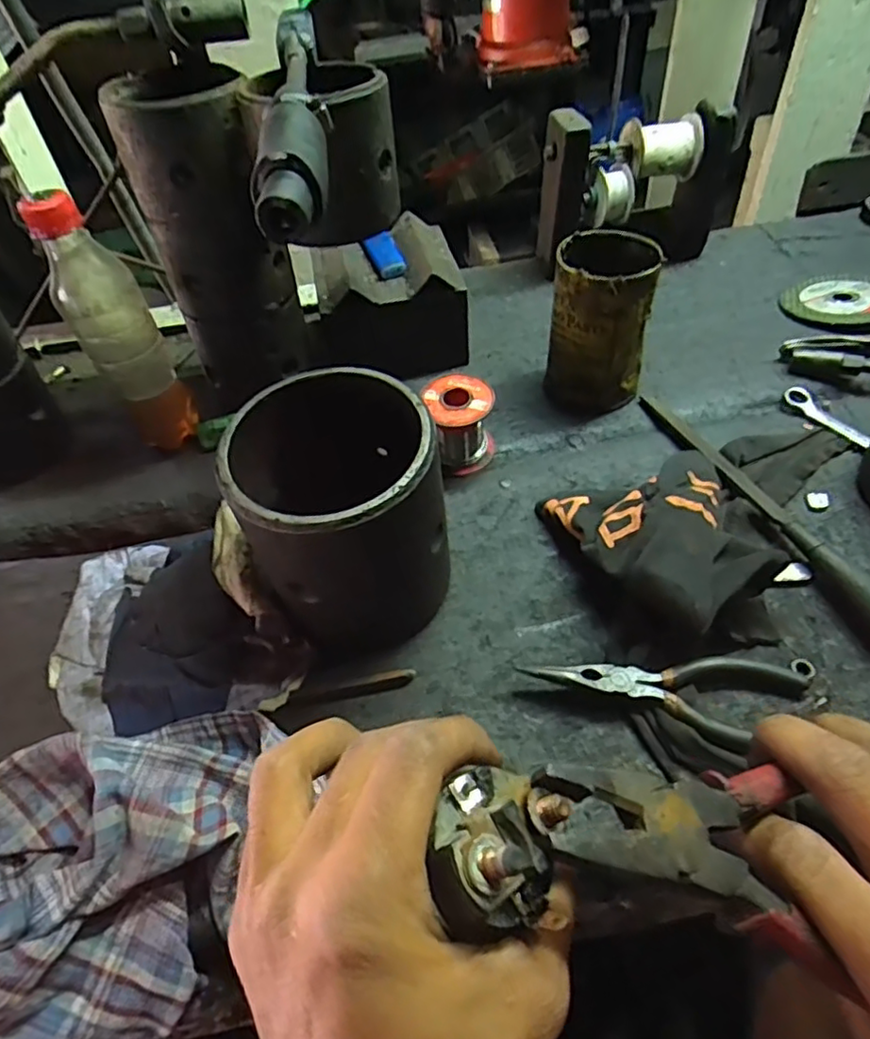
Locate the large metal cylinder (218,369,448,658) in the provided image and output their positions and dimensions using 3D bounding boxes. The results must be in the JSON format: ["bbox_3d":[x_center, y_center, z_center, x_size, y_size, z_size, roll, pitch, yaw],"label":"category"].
[{"bbox_3d":[-0.053,-0.005,0.362,0.112,0.132,0.113,-3,48,3],"label":"large metal cylinder"}]

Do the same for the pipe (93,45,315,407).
[{"bbox_3d":[-0.153,-0.195,0.449,0.089,0.197,0.093,-19,49,-12],"label":"pipe"}]

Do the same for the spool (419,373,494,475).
[{"bbox_3d":[0.019,-0.069,0.462,0.051,0.056,0.048,-3,51,4],"label":"spool"}]

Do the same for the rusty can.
[{"bbox_3d":[0.127,-0.146,0.478,0.078,0.116,0.075,0,50,0],"label":"rusty can"}]

